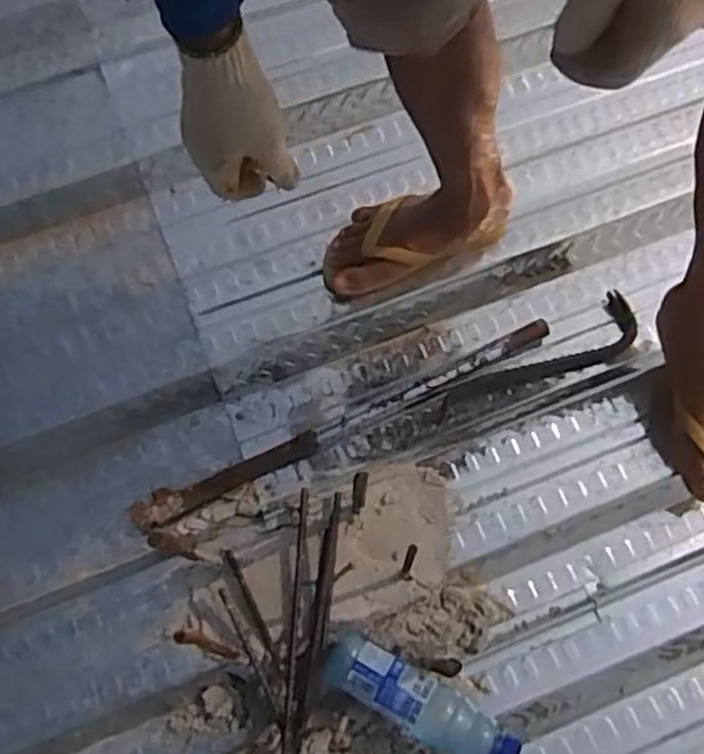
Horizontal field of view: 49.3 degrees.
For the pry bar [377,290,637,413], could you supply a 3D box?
[{"bbox_3d":[0.206,-0.016,0.976,0.356,0.021,0.077,-22,71,-7],"label":"pry bar"}]

